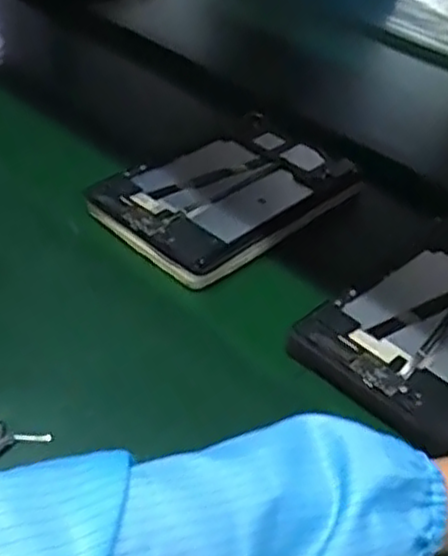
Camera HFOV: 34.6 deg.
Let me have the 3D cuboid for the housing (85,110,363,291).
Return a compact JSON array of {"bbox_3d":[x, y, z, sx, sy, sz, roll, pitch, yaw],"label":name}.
[{"bbox_3d":[0.004,-0.086,0.705,0.155,0.022,0.246,35,49,29],"label":"housing"}]

